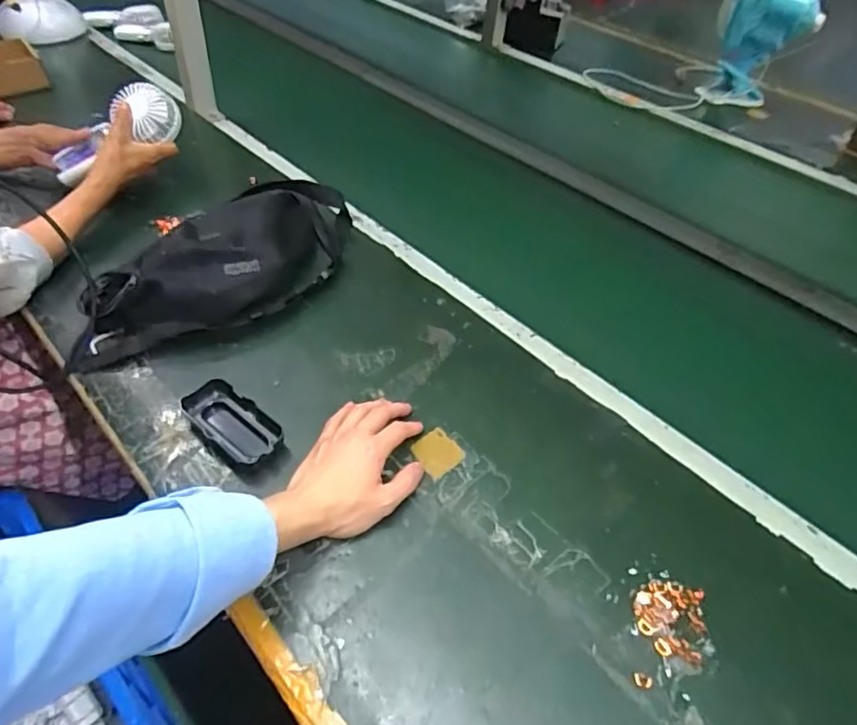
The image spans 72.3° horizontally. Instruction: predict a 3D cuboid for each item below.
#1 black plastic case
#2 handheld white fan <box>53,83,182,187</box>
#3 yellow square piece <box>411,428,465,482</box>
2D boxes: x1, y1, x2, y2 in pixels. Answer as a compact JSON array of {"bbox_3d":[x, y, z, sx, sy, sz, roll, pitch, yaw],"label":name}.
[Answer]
[{"bbox_3d":[-0.193,0.058,0.580,0.109,0.024,0.049,34,53,26],"label":"black plastic case"},{"bbox_3d":[-0.437,-0.318,0.816,0.186,0.070,0.059,-33,53,-5],"label":"handheld white fan"},{"bbox_3d":[0.009,0.091,0.588,0.046,0.005,0.046,-32,58,-26],"label":"yellow square piece"}]

